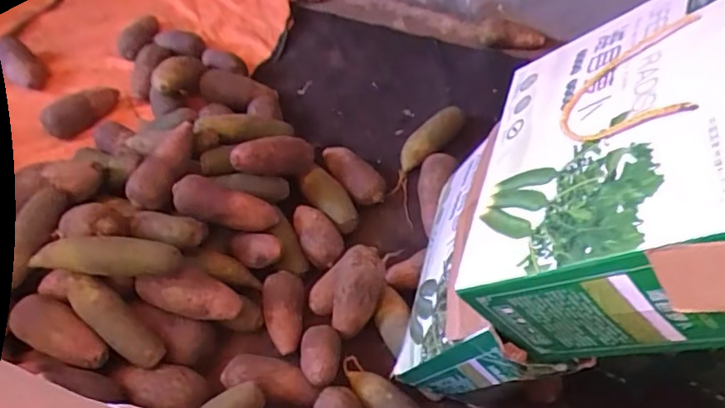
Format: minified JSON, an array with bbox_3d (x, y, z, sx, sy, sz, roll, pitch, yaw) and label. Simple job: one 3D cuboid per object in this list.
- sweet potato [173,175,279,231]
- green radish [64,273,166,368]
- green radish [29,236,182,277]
[{"bbox_3d":[-0.217,0.001,0.885,0.170,0.048,0.056,18,50,-17],"label":"sweet potato"},{"bbox_3d":[-0.354,0.164,0.779,0.174,0.052,0.051,44,61,-1],"label":"green radish"},{"bbox_3d":[-0.356,0.072,0.768,0.184,0.057,0.051,-7,52,-4],"label":"green radish"}]

